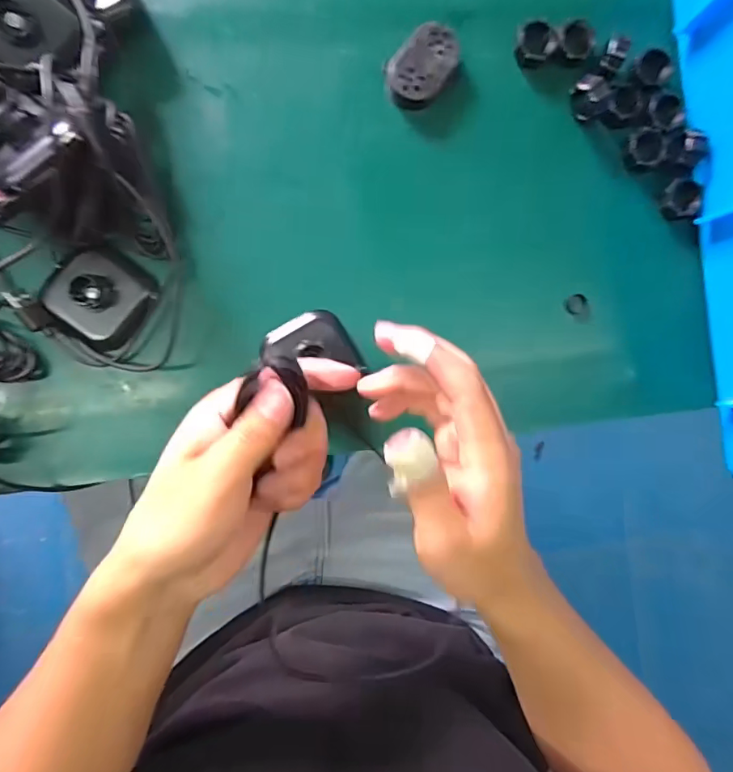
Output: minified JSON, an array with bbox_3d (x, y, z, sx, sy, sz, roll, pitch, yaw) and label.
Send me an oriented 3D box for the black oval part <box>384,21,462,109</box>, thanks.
[{"bbox_3d":[0.038,-0.212,0.326,0.056,0.011,0.036,-43,95,-3],"label":"black oval part"}]

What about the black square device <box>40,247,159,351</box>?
[{"bbox_3d":[-0.171,-0.057,0.310,0.060,0.021,0.056,34,88,-6],"label":"black square device"}]

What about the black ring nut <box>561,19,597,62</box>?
[{"bbox_3d":[0.144,-0.235,0.336,0.022,0.009,0.025,38,88,-6],"label":"black ring nut"}]

